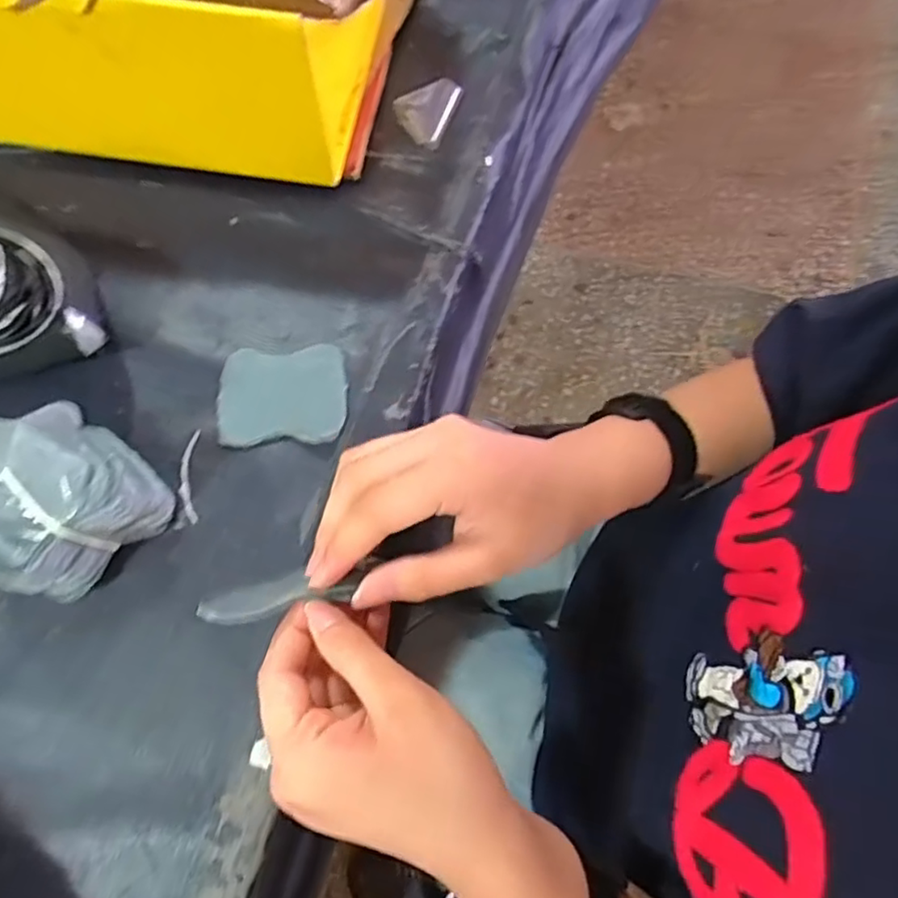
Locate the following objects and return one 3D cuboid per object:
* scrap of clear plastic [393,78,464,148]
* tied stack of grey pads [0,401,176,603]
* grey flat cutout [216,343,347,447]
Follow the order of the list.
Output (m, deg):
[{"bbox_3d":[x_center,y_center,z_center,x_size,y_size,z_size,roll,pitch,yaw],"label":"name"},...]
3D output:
[{"bbox_3d":[-0.018,-0.246,0.451,0.041,0.012,0.054,19,74,4],"label":"scrap of clear plastic"},{"bbox_3d":[-0.212,0.025,0.330,0.077,0.078,0.085,42,76,10],"label":"tied stack of grey pads"},{"bbox_3d":[-0.105,-0.034,0.392,0.078,0.006,0.061,-4,74,-3],"label":"grey flat cutout"}]

